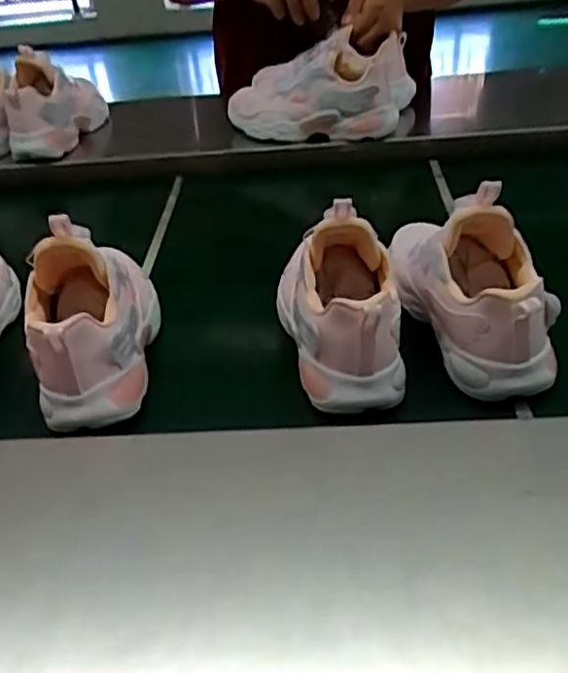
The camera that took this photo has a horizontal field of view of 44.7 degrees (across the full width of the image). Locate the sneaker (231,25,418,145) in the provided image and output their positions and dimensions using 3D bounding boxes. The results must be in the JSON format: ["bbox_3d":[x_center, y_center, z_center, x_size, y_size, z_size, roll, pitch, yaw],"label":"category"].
[{"bbox_3d":[0.039,-0.314,0.870,0.218,0.100,0.122,8,39,17],"label":"sneaker"}]

